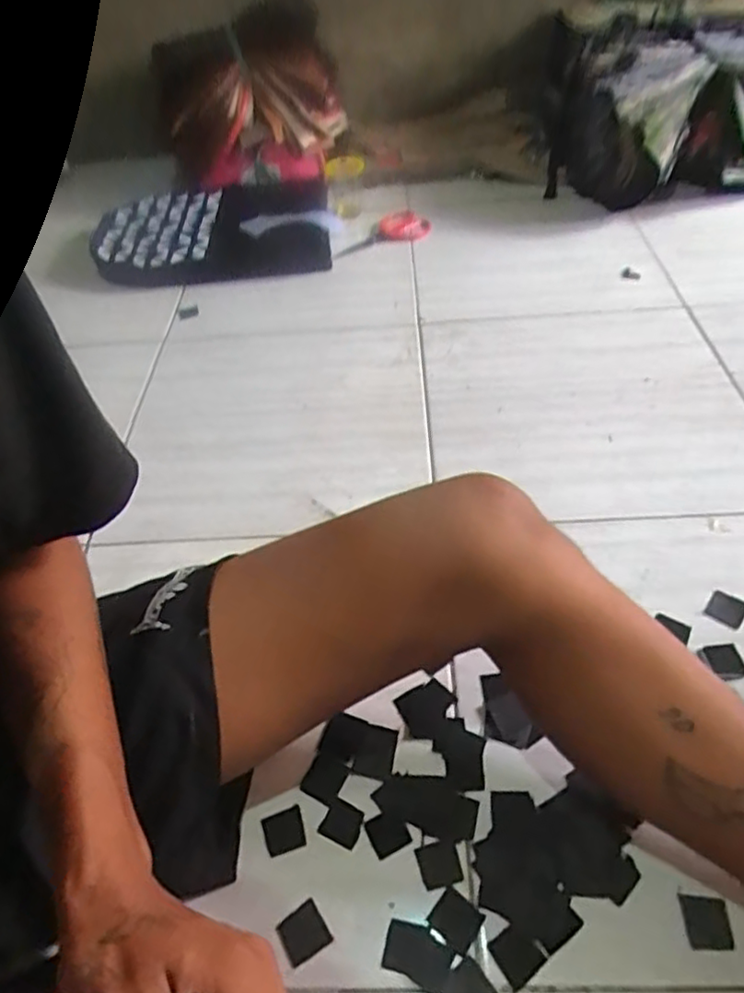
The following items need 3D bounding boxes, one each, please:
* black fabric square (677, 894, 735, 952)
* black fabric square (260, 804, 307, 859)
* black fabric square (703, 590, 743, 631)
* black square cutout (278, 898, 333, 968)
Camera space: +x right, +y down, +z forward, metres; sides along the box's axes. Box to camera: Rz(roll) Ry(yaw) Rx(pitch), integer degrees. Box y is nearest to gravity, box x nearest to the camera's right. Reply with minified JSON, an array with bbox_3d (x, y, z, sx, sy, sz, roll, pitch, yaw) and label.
[{"bbox_3d":[0.238,0.303,0.440,0.031,0.004,0.032,-1,48,4],"label":"black fabric square"},{"bbox_3d":[-0.071,0.270,0.499,0.031,0.004,0.031,-19,49,-12],"label":"black fabric square"},{"bbox_3d":[0.342,0.110,0.599,0.032,0.008,0.034,27,55,26],"label":"black fabric square"},{"bbox_3d":[-0.050,0.320,0.454,0.033,0.004,0.031,-28,51,-19],"label":"black square cutout"}]

